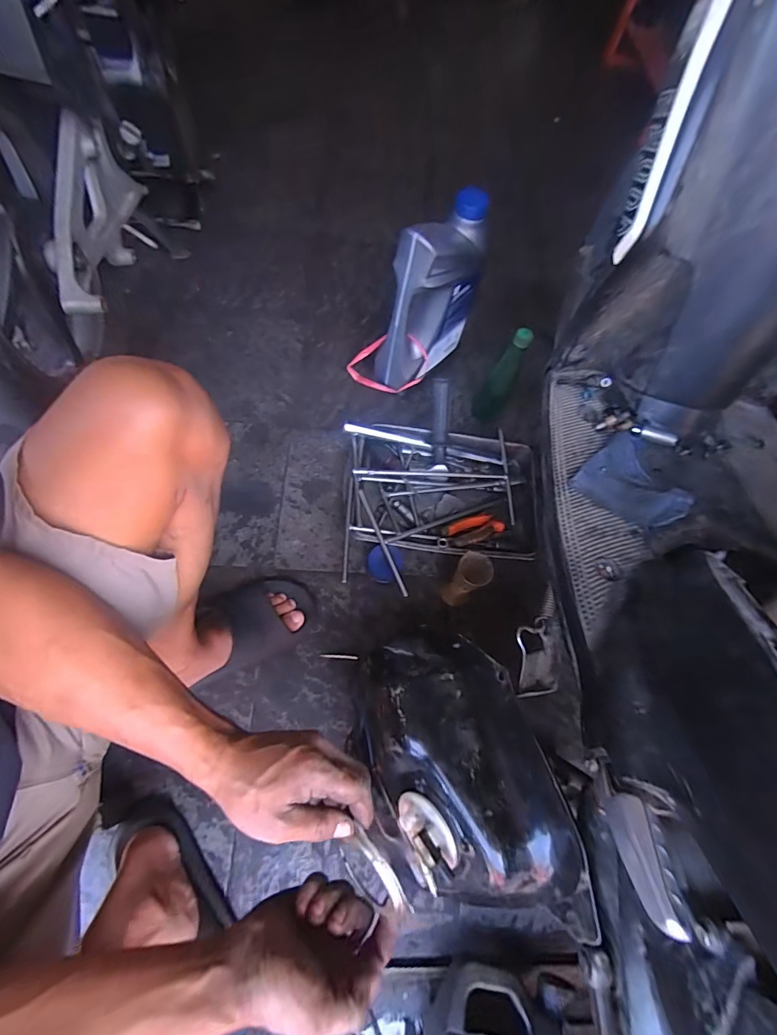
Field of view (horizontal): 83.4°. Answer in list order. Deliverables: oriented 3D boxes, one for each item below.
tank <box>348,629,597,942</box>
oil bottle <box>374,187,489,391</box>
[{"bbox_3d":[0.060,0.255,0.448,0.156,0.141,0.267,-13,67,-13],"label":"tank"},{"bbox_3d":[0.075,-0.396,0.828,0.092,0.318,0.182,42,68,13],"label":"oil bottle"}]

